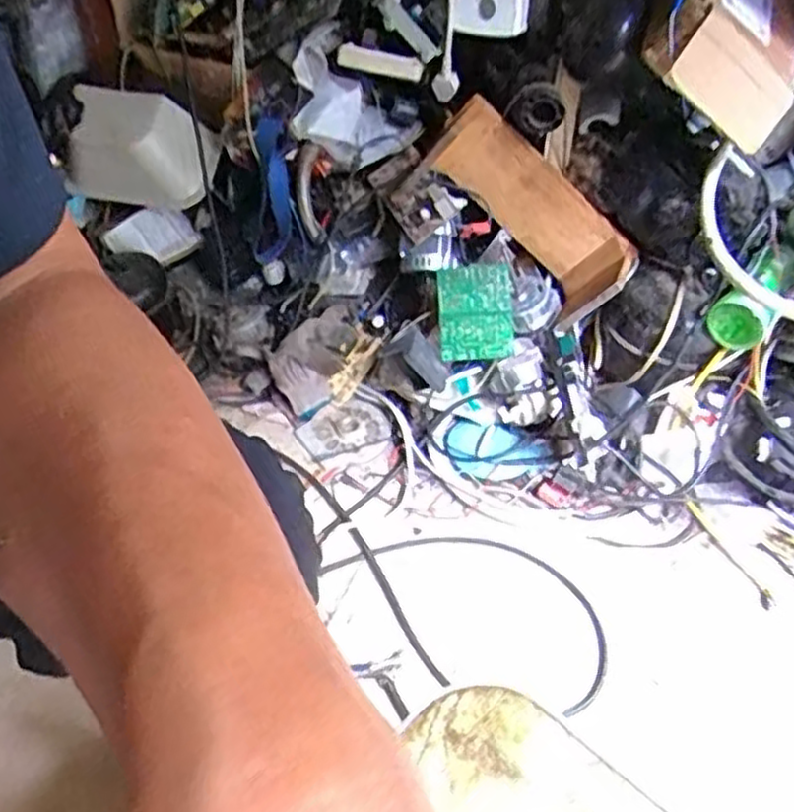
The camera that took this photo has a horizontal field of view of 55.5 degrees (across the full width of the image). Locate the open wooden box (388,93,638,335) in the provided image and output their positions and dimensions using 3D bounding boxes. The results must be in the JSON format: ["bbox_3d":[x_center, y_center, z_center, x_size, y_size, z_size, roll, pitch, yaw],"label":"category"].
[{"bbox_3d":[0.163,-0.244,0.992,0.298,0.135,0.103,43,52,-4],"label":"open wooden box"}]

